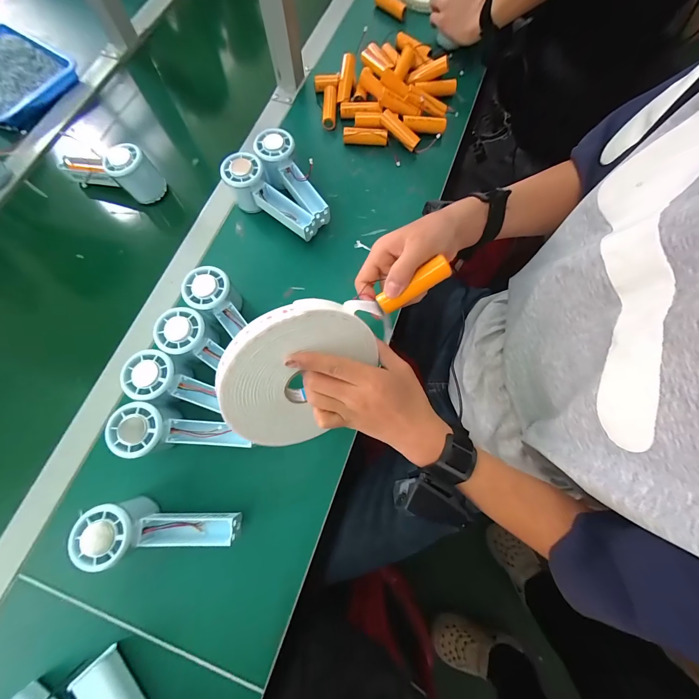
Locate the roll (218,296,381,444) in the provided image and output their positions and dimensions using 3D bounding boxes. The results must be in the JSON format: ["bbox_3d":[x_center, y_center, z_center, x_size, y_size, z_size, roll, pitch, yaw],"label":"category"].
[{"bbox_3d":[-0.045,0.029,0.284,0.142,0.153,0.018,-4,32,-27],"label":"roll"}]

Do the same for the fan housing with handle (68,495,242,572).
[{"bbox_3d":[-0.195,0.184,0.319,0.149,0.056,0.055,-8,74,-3],"label":"fan housing with handle"}]

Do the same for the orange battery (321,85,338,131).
[{"bbox_3d":[-0.033,-0.409,0.507,0.022,0.020,0.074,1,73,-1],"label":"orange battery"}]

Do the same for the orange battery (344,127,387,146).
[{"bbox_3d":[0.026,-0.348,0.489,0.070,0.021,0.018,1,73,-1],"label":"orange battery"}]

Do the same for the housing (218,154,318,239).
[{"bbox_3d":[-0.111,-0.218,0.436,0.154,0.063,0.061,37,76,-4],"label":"housing"}]

